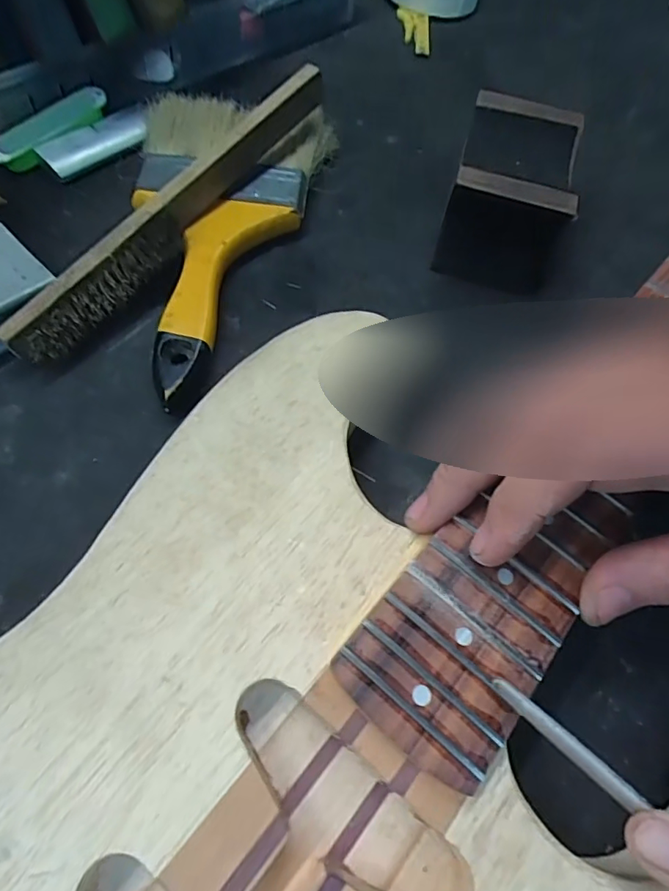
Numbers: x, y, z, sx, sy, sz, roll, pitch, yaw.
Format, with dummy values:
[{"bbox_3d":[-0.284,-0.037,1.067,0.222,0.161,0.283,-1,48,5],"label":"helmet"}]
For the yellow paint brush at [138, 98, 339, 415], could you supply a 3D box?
[{"bbox_3d":[-0.059,-0.119,0.298,0.112,0.029,0.220,1,61,-5],"label":"yellow paint brush"}]

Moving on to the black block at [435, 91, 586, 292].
[{"bbox_3d":[0.103,-0.147,0.310,0.066,0.062,0.100,17,61,4],"label":"black block"}]

